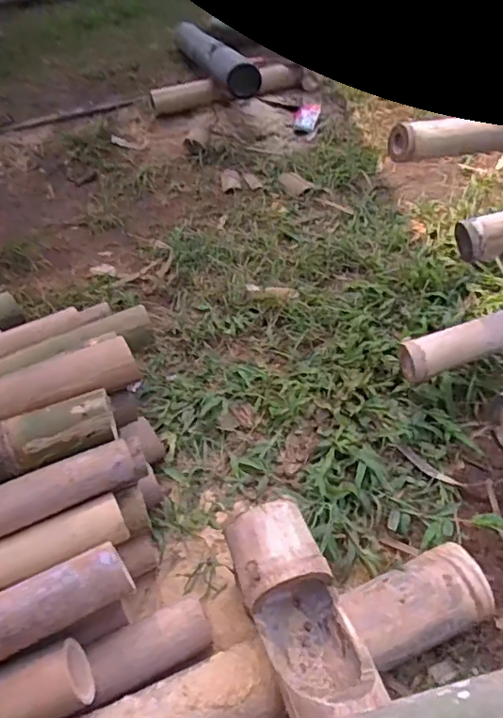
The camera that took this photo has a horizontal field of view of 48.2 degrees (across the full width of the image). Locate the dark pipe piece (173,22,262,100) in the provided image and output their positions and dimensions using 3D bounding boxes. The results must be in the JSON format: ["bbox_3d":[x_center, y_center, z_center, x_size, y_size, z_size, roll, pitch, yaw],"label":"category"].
[{"bbox_3d":[-0.128,-0.912,1.655,0.088,0.087,0.719,-17,44,-10],"label":"dark pipe piece"}]

